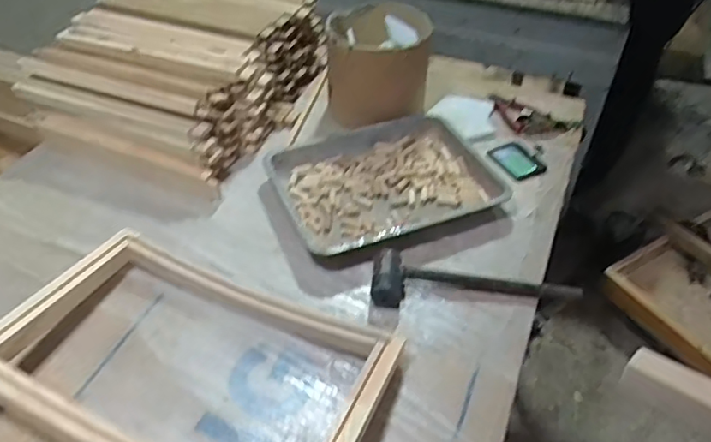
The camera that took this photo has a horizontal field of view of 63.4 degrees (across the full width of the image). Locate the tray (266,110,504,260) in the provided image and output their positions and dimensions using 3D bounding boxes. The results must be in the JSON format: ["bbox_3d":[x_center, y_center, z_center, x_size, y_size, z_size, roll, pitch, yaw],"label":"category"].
[{"bbox_3d":[0.060,-0.073,1.065,0.399,0.044,0.293,-18,49,-18],"label":"tray"}]

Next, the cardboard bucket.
[{"bbox_3d":[0.045,-0.310,1.174,0.194,0.201,0.213,0,45,0],"label":"cardboard bucket"}]

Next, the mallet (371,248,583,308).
[{"bbox_3d":[0.203,0.090,0.909,0.330,0.047,0.077,-1,46,-3],"label":"mallet"}]

